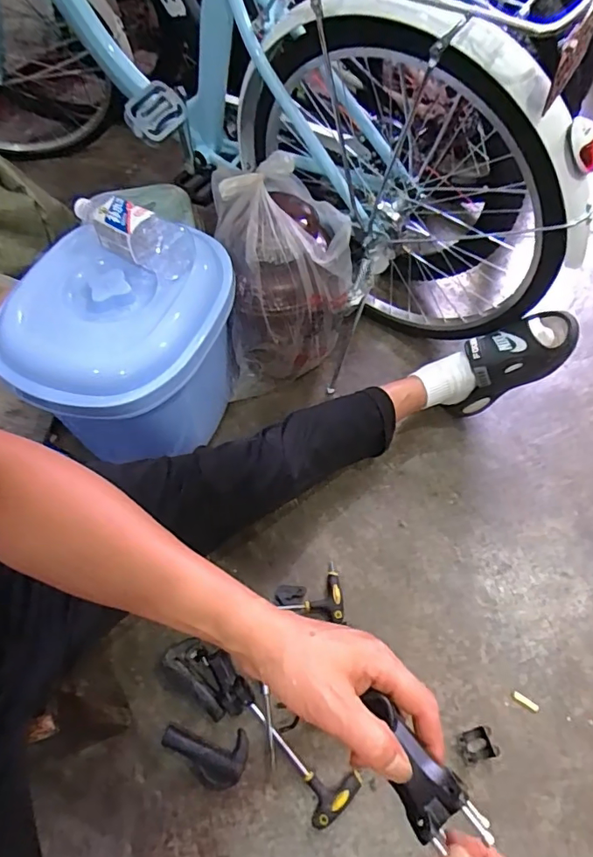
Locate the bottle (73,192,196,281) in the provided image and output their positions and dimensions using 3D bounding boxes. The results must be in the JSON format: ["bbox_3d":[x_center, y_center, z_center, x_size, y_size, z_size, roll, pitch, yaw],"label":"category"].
[{"bbox_3d":[-0.247,-0.297,0.761,0.207,0.063,0.064,29,63,5],"label":"bottle"}]

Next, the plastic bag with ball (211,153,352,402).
[{"bbox_3d":[-0.021,-0.253,0.911,0.215,0.387,0.195,-2,60,1],"label":"plastic bag with ball"}]

